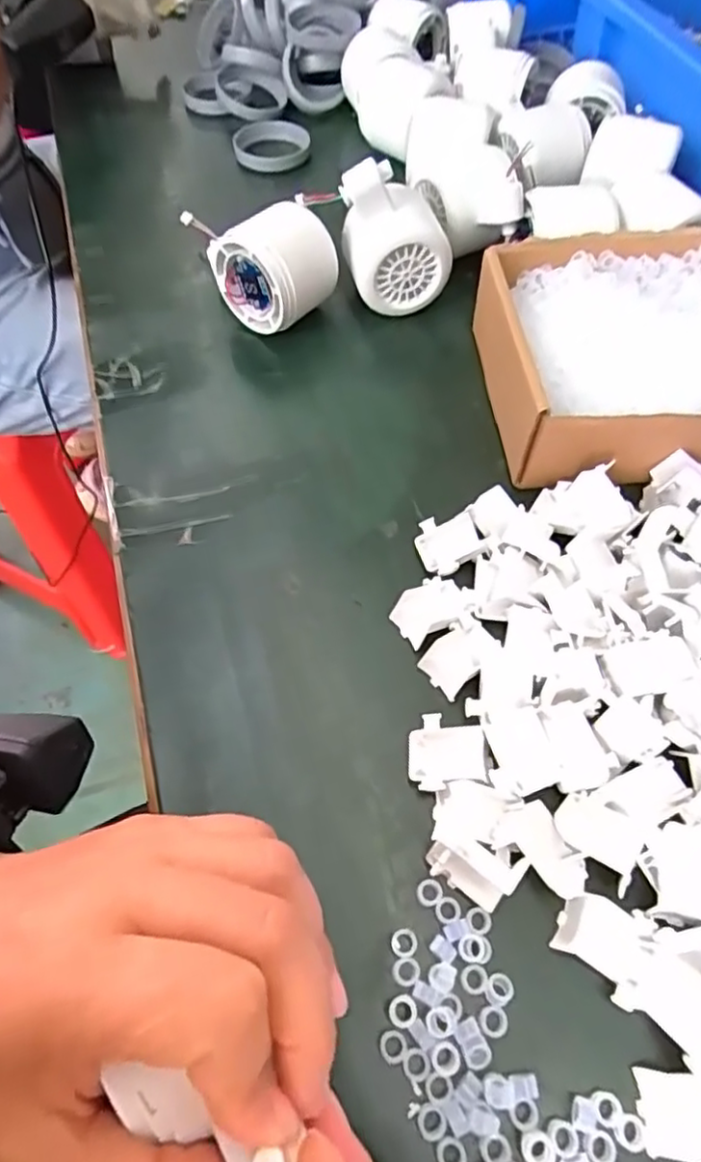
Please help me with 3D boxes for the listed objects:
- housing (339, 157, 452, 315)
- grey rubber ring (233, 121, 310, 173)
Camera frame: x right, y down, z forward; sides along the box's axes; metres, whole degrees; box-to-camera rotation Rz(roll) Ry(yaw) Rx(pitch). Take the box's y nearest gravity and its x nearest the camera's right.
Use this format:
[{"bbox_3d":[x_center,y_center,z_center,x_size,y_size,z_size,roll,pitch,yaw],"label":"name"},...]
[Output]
[{"bbox_3d":[0.025,-0.201,0.382,0.049,0.083,0.048,-26,63,-14],"label":"housing"},{"bbox_3d":[-0.062,-0.343,0.508,0.059,0.009,0.063,0,59,0],"label":"grey rubber ring"}]

